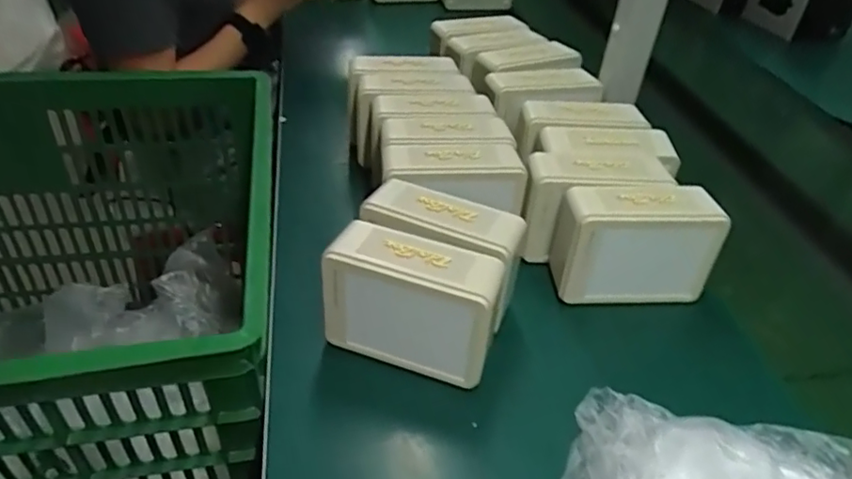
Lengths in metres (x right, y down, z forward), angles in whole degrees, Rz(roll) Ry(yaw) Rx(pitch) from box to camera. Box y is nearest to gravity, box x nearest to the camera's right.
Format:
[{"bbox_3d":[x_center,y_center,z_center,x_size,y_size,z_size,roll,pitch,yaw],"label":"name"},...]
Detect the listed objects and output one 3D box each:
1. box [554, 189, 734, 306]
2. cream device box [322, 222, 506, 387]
[{"bbox_3d":[0.192,0.005,0.566,0.149,0.103,0.065,-1,39,-7],"label":"box"},{"bbox_3d":[-0.013,0.060,0.499,0.139,0.122,0.062,13,40,10],"label":"cream device box"}]

